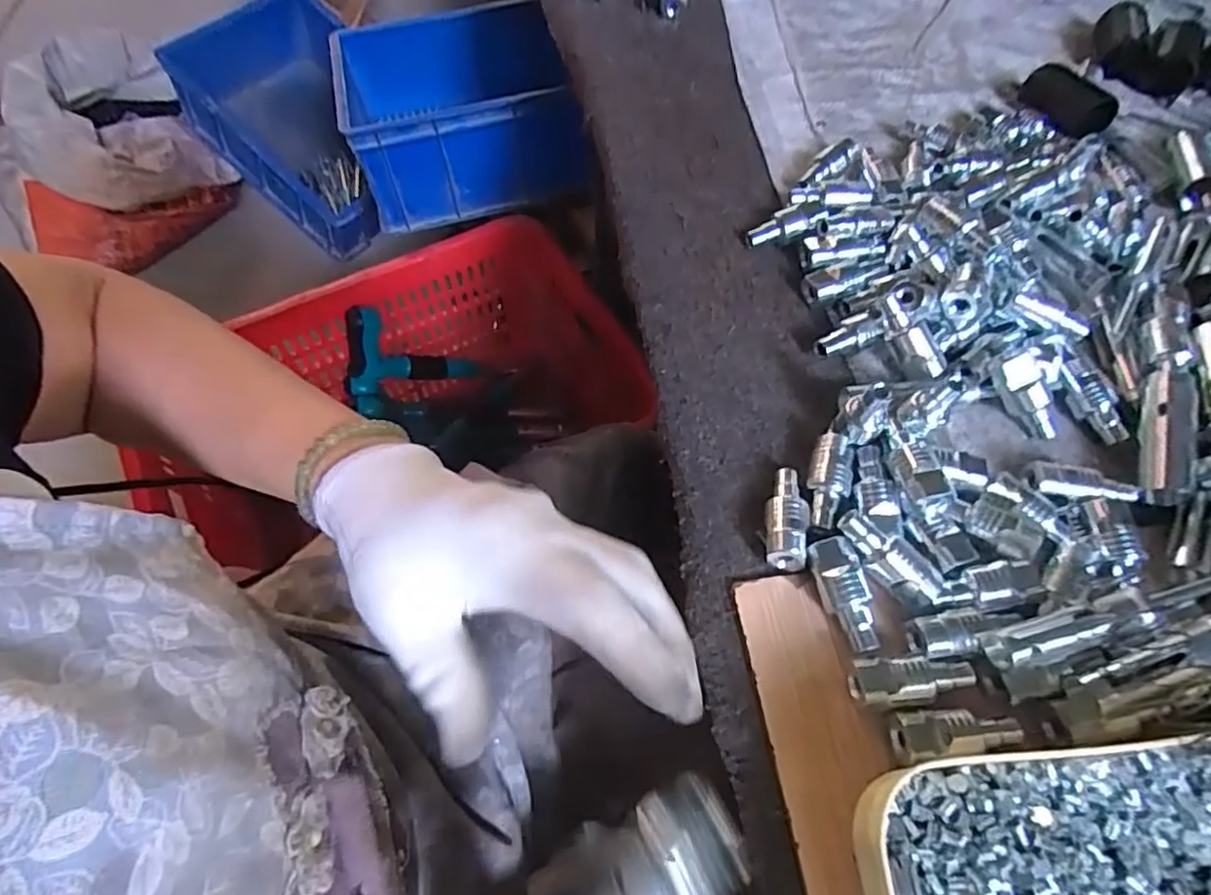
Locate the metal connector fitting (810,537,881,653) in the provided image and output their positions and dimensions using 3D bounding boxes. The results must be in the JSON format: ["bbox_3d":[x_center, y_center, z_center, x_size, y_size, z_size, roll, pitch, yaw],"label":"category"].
[{"bbox_3d":[0.110,0.069,0.298,0.021,0.019,0.051,-7,61,-3],"label":"metal connector fitting"}]

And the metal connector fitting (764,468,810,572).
[{"bbox_3d":[0.090,0.034,0.320,0.021,0.020,0.052,10,61,6],"label":"metal connector fitting"}]

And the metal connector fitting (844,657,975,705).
[{"bbox_3d":[0.135,0.102,0.279,0.052,0.015,0.018,-2,61,0],"label":"metal connector fitting"}]

